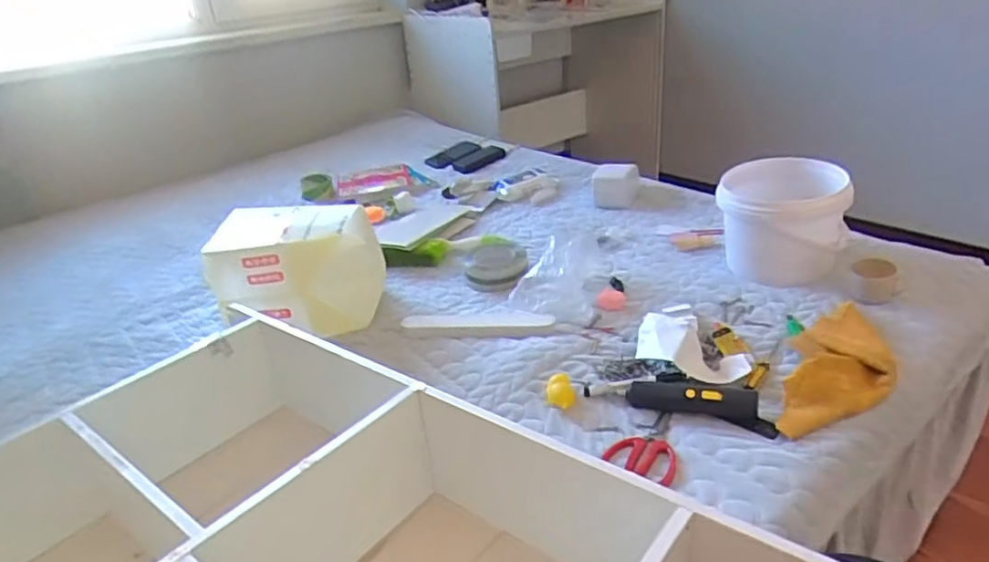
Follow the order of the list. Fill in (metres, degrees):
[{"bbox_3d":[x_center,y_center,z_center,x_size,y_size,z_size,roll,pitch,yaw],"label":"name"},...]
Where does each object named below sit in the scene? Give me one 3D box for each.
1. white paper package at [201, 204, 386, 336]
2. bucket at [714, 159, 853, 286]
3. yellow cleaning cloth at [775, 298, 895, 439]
[{"bbox_3d":[-0.329,-0.023,1.108,0.263,0.168,0.182,-8,29,-6],"label":"white paper package"},{"bbox_3d":[0.486,-0.110,1.105,0.189,0.163,0.202,5,30,19],"label":"bucket"},{"bbox_3d":[0.446,0.110,0.838,0.121,0.037,0.281,14,34,31],"label":"yellow cleaning cloth"}]

